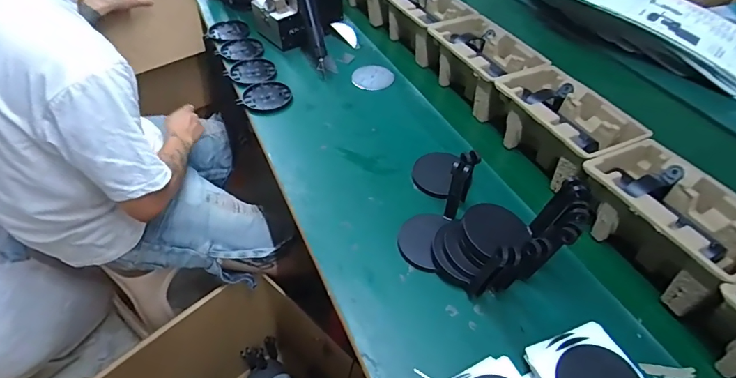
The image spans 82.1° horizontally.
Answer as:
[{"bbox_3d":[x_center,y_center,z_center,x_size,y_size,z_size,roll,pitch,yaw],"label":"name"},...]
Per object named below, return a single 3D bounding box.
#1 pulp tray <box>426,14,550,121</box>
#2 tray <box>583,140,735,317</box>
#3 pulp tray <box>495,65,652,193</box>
[{"bbox_3d":[0.231,-0.261,0.877,0.145,0.093,0.245,-22,52,-19],"label":"pulp tray"},{"bbox_3d":[0.418,0.044,0.593,0.148,0.106,0.225,-20,51,-17],"label":"tray"},{"bbox_3d":[0.331,-0.111,0.736,0.139,0.096,0.231,-19,51,-17],"label":"pulp tray"}]

